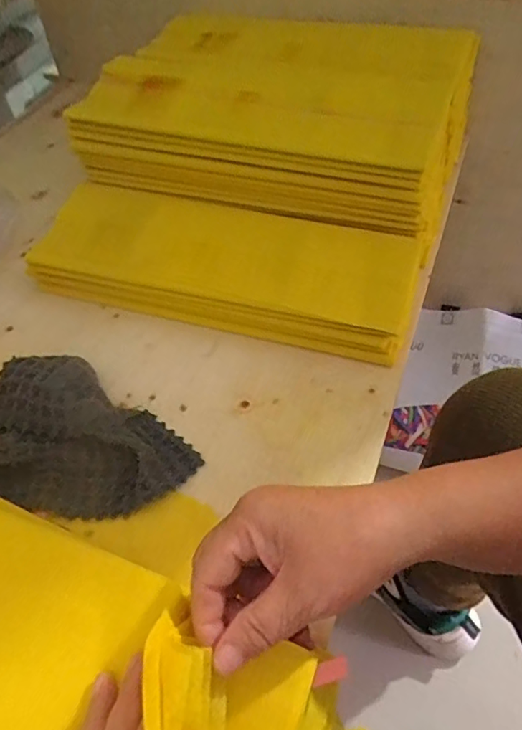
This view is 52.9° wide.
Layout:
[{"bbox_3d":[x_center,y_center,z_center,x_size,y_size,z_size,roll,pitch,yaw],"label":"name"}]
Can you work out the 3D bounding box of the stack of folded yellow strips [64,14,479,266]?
[{"bbox_3d":[0.019,-0.267,0.561,0.369,0.086,0.240,16,55,16],"label":"stack of folded yellow strips"}]

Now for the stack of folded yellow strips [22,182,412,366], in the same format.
[{"bbox_3d":[-0.036,-0.103,0.508,0.354,0.058,0.129,13,54,14],"label":"stack of folded yellow strips"}]

